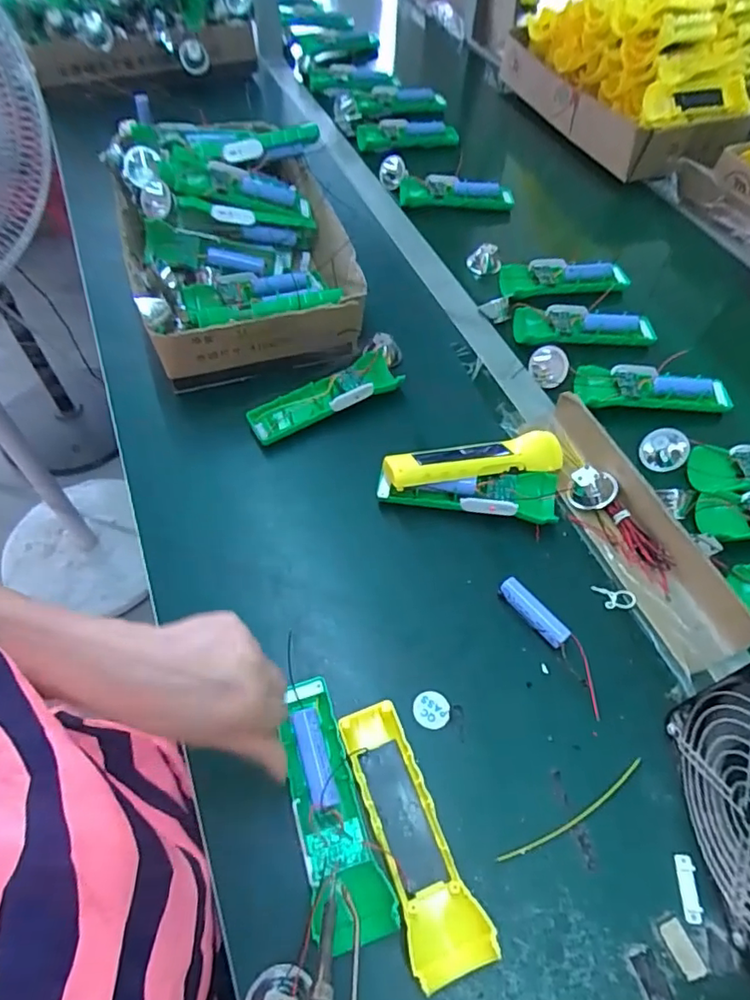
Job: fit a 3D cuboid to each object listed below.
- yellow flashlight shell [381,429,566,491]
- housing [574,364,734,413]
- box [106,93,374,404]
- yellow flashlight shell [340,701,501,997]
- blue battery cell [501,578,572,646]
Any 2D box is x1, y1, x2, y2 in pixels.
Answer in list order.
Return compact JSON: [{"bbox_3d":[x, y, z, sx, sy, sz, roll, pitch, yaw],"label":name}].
[{"bbox_3d":[0.093,-0.037,0.533,0.164,0.029,0.043,-11,52,-8],"label":"yellow flashlight shell"},{"bbox_3d":[0.299,-0.124,0.624,0.165,0.023,0.049,-3,51,-1],"label":"housing"},{"bbox_3d":[-0.174,-0.330,0.721,0.253,0.107,0.456,-16,57,-11],"label":"box"},{"bbox_3d":[0.021,0.220,0.384,0.047,0.023,0.162,-18,53,-13],"label":"yellow flashlight shell"},{"bbox_3d":[0.128,0.094,0.474,0.019,0.018,0.065,-31,57,-22],"label":"blue battery cell"}]

